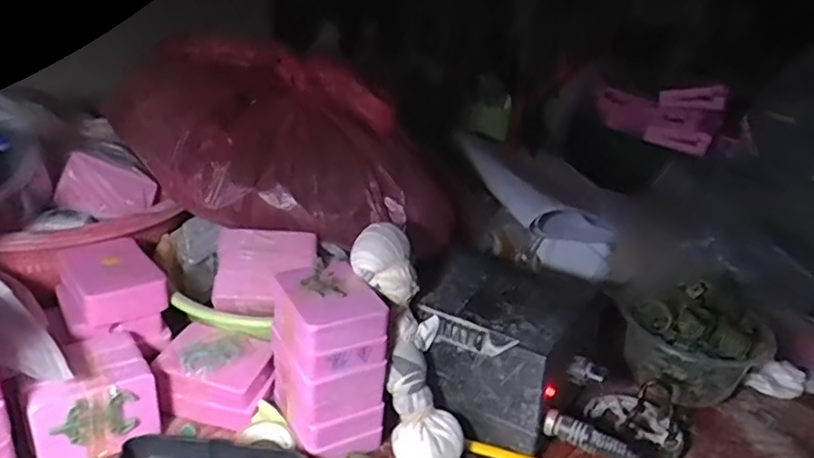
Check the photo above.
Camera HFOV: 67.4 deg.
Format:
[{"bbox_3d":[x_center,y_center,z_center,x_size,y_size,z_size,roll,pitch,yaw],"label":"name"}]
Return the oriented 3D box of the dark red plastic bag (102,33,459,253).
[{"bbox_3d":[-0.098,-0.064,0.488,0.279,0.123,0.144,11,27,9],"label":"dark red plastic bag"}]

